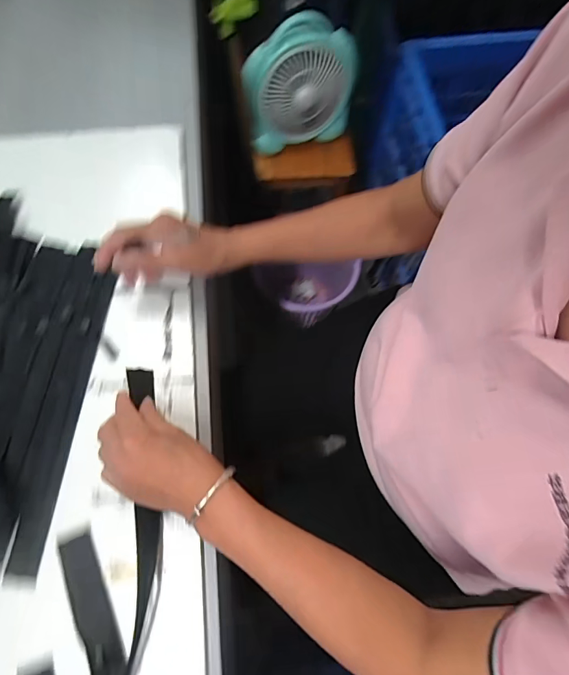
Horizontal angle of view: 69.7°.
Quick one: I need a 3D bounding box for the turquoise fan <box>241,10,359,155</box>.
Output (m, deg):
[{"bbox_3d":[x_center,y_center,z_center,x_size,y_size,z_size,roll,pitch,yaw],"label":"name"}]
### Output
[{"bbox_3d":[0.030,-0.526,0.867,0.249,0.226,0.080,-18,73,-8],"label":"turquoise fan"}]

